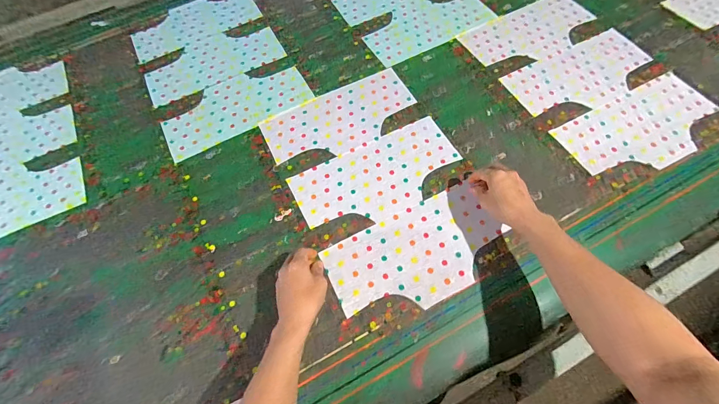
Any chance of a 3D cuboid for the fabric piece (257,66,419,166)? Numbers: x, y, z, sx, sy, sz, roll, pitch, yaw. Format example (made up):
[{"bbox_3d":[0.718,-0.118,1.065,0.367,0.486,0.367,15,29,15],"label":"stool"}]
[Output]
[{"bbox_3d":[-0.038,-0.177,0.730,0.320,0.005,0.160,-25,64,-9],"label":"fabric piece"}]

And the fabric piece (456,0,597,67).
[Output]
[{"bbox_3d":[0.413,-0.408,0.813,0.316,0.004,0.164,-26,64,-9],"label":"fabric piece"}]

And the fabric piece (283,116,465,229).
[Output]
[{"bbox_3d":[0.038,-0.049,0.659,0.317,0.004,0.161,-25,64,-8],"label":"fabric piece"}]

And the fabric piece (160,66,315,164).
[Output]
[{"bbox_3d":[-0.279,-0.218,0.768,0.320,0.004,0.162,-27,65,-8],"label":"fabric piece"}]

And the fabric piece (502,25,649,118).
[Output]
[{"bbox_3d":[0.486,-0.277,0.742,0.319,0.007,0.157,-25,64,-9],"label":"fabric piece"}]

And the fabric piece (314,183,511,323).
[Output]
[{"bbox_3d":[0.099,0.090,0.589,0.298,0.006,0.164,-25,64,-9],"label":"fabric piece"}]

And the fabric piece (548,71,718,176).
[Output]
[{"bbox_3d":[0.561,-0.148,0.671,0.317,0.009,0.164,-26,64,-9],"label":"fabric piece"}]

